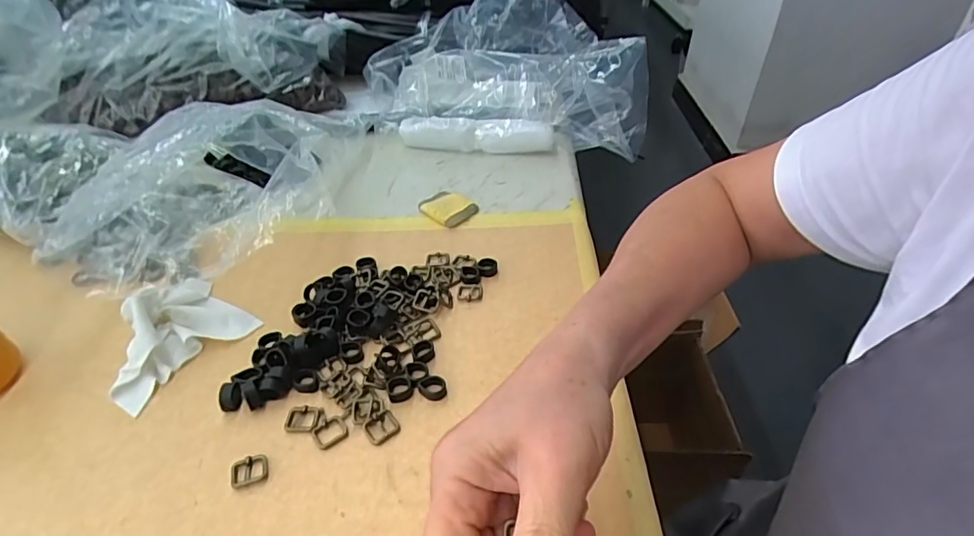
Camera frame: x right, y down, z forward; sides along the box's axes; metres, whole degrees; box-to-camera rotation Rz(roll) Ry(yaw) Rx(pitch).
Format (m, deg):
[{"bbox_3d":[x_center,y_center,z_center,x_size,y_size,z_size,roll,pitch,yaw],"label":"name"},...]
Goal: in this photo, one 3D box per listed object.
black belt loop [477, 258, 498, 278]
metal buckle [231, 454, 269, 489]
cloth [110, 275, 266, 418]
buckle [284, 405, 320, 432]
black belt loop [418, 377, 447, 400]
[{"bbox_3d":[0.001,-0.001,0.494,0.019,0.008,0.022,-2,39,-2],"label":"black belt loop"},{"bbox_3d":[-0.155,0.132,0.343,0.023,0.006,0.021,-13,41,-15],"label":"metal buckle"},{"bbox_3d":[-0.260,0.043,0.425,0.096,0.034,0.108,31,48,32],"label":"cloth"},{"bbox_3d":[-0.131,0.106,0.372,0.023,0.004,0.021,-1,39,-1],"label":"buckle"},{"bbox_3d":[-0.040,0.088,0.387,0.020,0.010,0.017,-12,41,-14],"label":"black belt loop"}]

